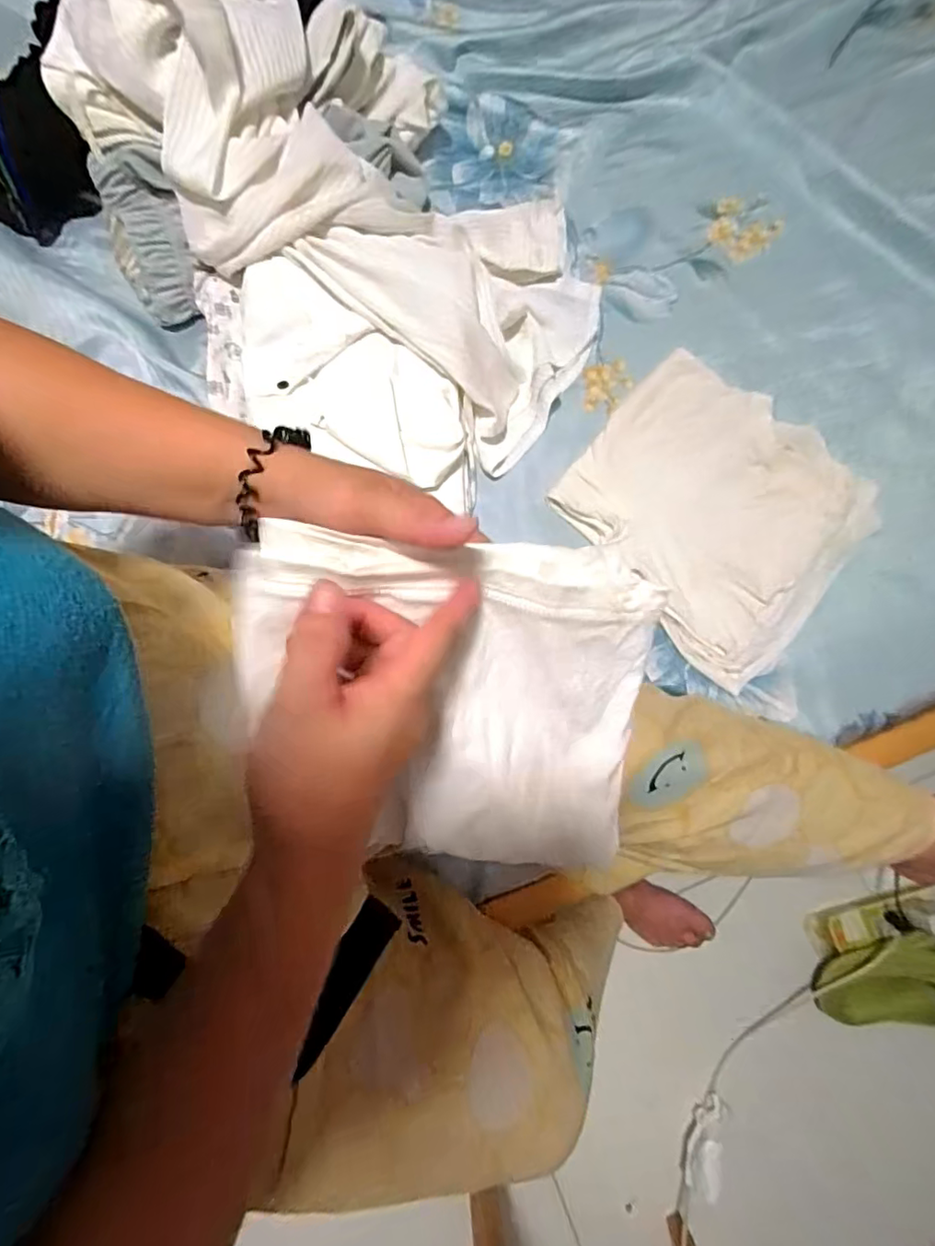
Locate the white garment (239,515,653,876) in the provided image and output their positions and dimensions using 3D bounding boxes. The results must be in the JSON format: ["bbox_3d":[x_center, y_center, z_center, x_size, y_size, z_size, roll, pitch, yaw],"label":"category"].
[{"bbox_3d":[-0.011,0.050,0.314,0.220,0.035,0.193,0,106,-10],"label":"white garment"}]

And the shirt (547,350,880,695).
[{"bbox_3d":[0.246,-0.115,0.561,0.273,0.026,0.257,43,82,9],"label":"shirt"}]

